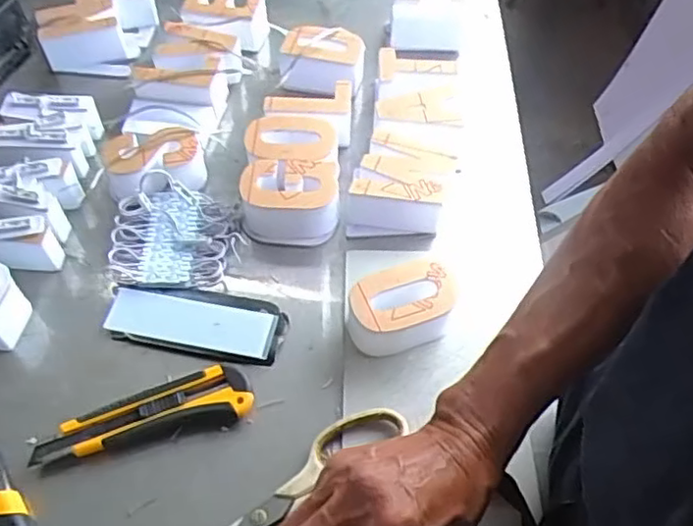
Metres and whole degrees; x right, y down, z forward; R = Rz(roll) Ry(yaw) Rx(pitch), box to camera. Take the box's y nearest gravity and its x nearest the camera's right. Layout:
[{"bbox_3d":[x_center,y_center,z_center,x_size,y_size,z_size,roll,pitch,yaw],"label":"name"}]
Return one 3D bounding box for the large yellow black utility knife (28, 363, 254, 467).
[{"bbox_3d":[-0.148,0.111,0.483,0.152,0.020,0.040,-11,55,-8],"label":"large yellow black utility knife"}]

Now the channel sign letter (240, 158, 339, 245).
[{"bbox_3d":[-0.050,-0.056,0.587,0.082,0.046,0.060,-1,54,-2],"label":"channel sign letter"}]

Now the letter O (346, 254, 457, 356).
[{"bbox_3d":[0.043,0.036,0.521,0.083,0.048,0.055,-16,56,-12],"label":"letter O"}]

